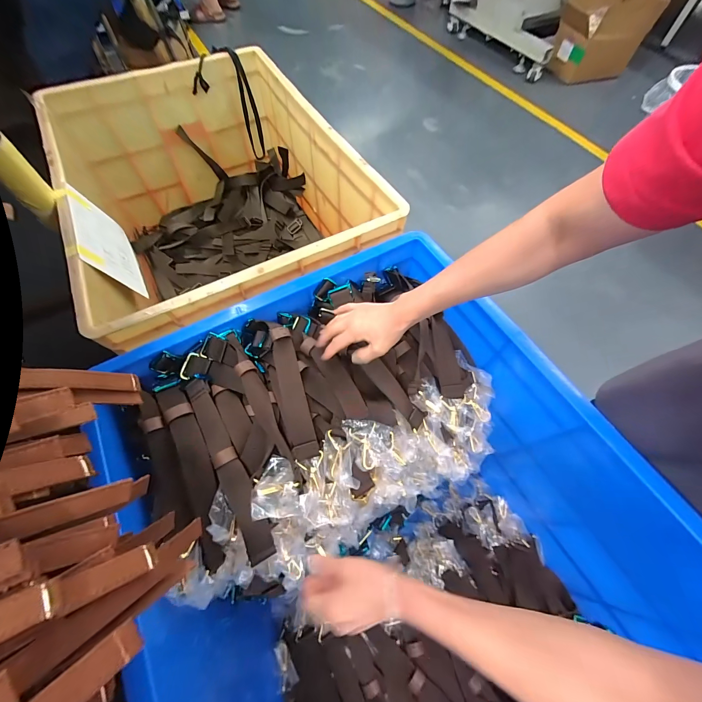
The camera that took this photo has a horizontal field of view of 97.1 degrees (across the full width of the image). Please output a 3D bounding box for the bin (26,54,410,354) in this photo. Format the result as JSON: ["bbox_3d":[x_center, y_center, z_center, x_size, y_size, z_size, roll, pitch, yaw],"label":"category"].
[{"bbox_3d":[-0.366,-0.382,0.869,0.619,0.405,0.858,-27,66,-14],"label":"bin"}]

